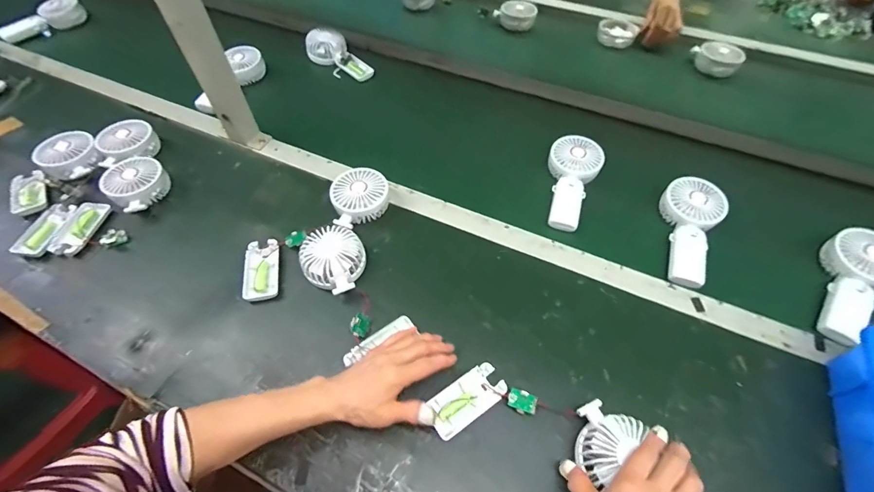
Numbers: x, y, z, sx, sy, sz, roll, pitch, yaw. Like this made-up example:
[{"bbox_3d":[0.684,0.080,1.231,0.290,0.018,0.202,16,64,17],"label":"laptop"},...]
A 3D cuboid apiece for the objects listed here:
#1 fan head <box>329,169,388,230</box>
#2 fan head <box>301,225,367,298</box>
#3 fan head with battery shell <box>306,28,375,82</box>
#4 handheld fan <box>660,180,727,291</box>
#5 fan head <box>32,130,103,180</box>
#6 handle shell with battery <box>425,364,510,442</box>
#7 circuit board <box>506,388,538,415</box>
[{"bbox_3d":[-0.119,-0.074,0.602,0.085,0.046,0.093,-7,55,-6],"label":"fan head"},{"bbox_3d":[-0.146,0.017,0.540,0.089,0.030,0.089,2,66,-5],"label":"fan head"},{"bbox_3d":[-0.211,-0.422,0.860,0.166,0.050,0.075,36,61,7],"label":"fan head with battery shell"},{"bbox_3d":[0.392,-0.019,0.600,0.085,0.043,0.185,16,69,10],"label":"handheld fan"},{"bbox_3d":[-0.620,-0.151,0.652,0.082,0.041,0.086,35,62,22],"label":"fan head"},{"bbox_3d":[0.034,0.176,0.444,0.093,0.009,0.046,-30,60,-20],"label":"handle shell with battery"},{"bbox_3d":[0.098,0.180,0.443,0.032,0.008,0.023,22,57,14],"label":"circuit board"}]

